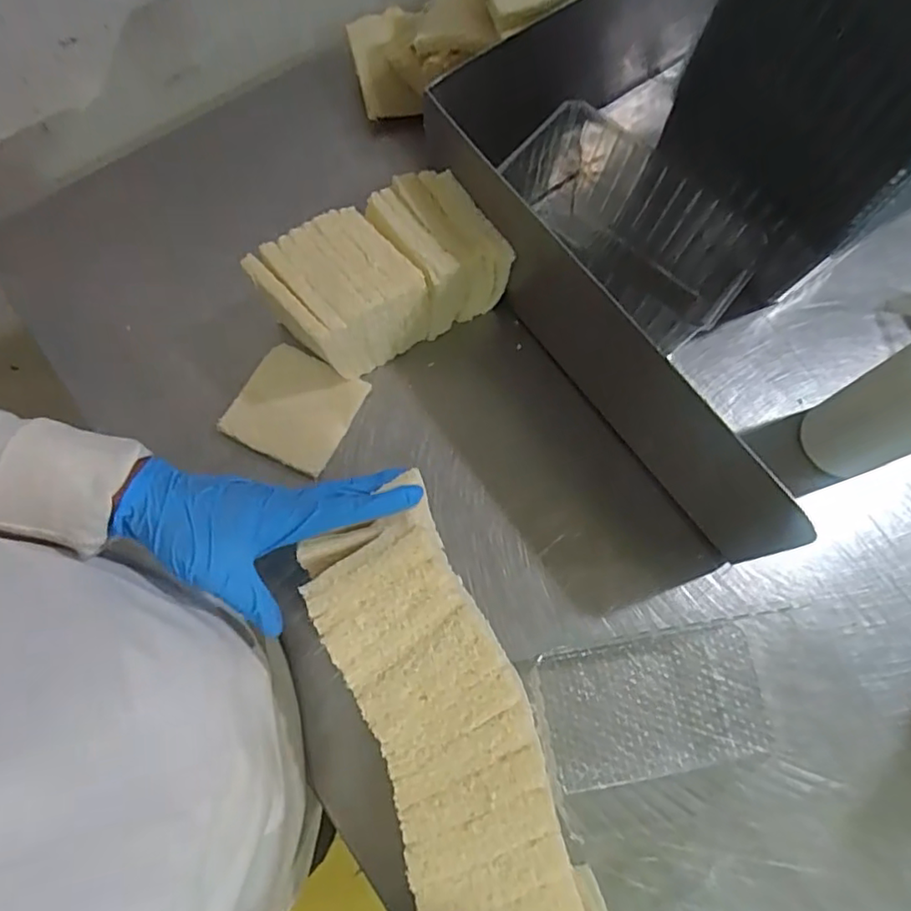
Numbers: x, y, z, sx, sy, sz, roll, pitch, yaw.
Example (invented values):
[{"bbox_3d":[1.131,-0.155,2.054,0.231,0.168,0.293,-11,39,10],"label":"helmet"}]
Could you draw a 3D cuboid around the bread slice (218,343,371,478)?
[{"bbox_3d":[-0.136,-0.042,0.523,0.100,0.016,0.091,26,74,6],"label":"bread slice"}]

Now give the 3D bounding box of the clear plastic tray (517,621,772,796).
[{"bbox_3d":[0.148,0.191,0.476,0.178,0.007,0.100,-8,73,-4],"label":"clear plastic tray"}]

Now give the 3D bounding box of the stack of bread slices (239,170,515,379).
[{"bbox_3d":[-0.062,-0.147,0.517,0.181,0.091,0.096,-27,76,-9],"label":"stack of bread slices"}]

